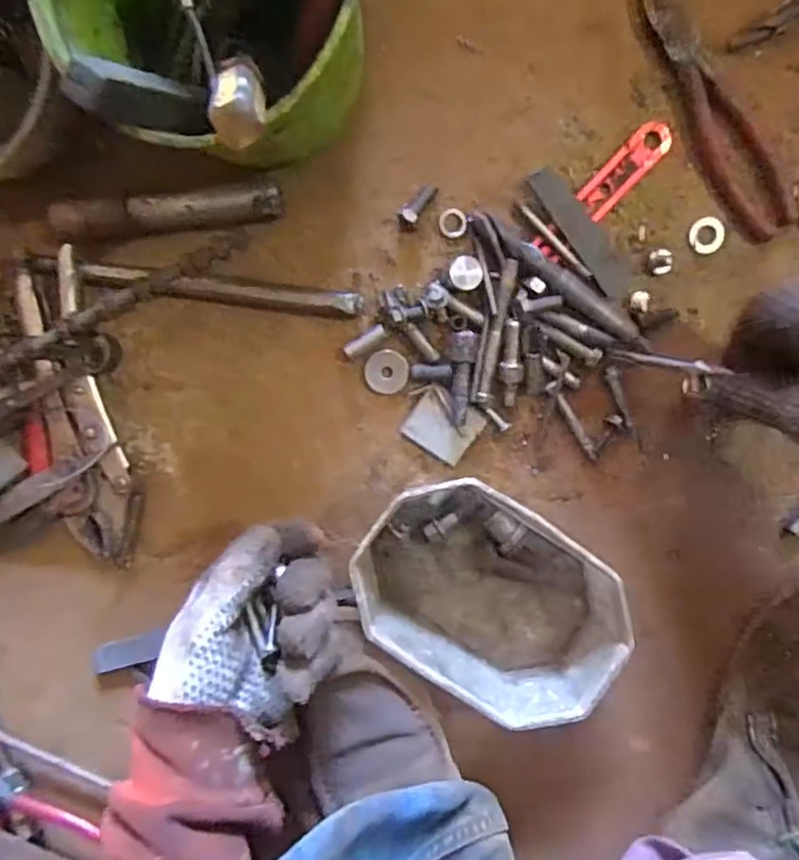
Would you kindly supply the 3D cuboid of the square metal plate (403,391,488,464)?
[{"bbox_3d":[0.032,-0.003,0.463,0.048,0.004,0.044,34,100,-4],"label":"square metal plate"}]

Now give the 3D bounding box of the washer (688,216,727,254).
[{"bbox_3d":[0.212,-0.134,0.440,0.023,0.004,0.024,0,100,-1],"label":"washer"}]

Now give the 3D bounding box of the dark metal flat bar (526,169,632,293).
[{"bbox_3d":[0.123,-0.136,0.437,0.027,0.007,0.097,-38,98,7],"label":"dark metal flat bar"}]

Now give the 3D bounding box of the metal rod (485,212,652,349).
[{"bbox_3d":[0.114,-0.099,0.437,0.136,0.014,0.017,37,99,-6],"label":"metal rod"}]

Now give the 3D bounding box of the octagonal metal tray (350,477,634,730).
[{"bbox_3d":[0.062,0.111,0.451,0.182,0.078,0.125,32,99,-6],"label":"octagonal metal tray"}]

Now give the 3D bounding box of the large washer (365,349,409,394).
[{"bbox_3d":[-0.009,-0.041,0.456,0.030,0.004,0.030,-8,93,-2],"label":"large washer"}]

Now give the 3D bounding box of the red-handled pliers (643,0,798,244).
[{"bbox_3d":[0.204,-0.203,0.415,0.044,0.015,0.173,-37,99,7],"label":"red-handled pliers"}]

